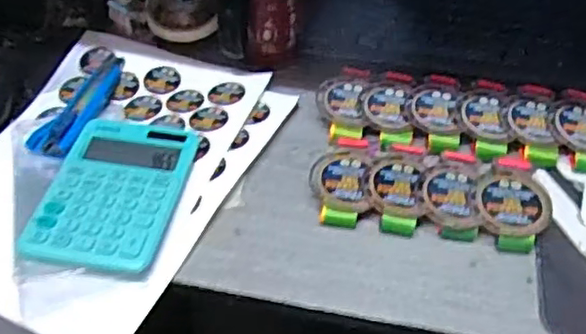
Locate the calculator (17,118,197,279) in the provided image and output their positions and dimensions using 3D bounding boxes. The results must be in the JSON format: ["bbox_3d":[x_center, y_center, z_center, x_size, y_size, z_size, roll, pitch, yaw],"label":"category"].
[{"bbox_3d":[-0.143,0.017,0.508,0.104,0.013,0.146,7,46,6],"label":"calculator"}]

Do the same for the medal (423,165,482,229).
[{"bbox_3d":[0.125,0.022,0.501,0.046,0.005,0.060,2,51,6],"label":"medal"}]

